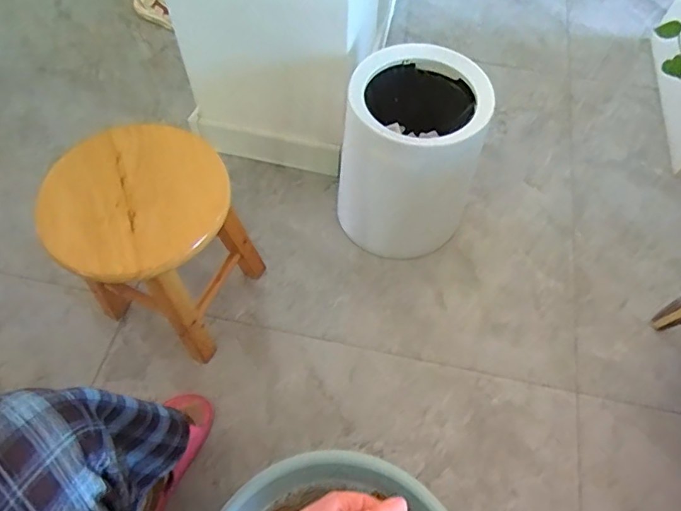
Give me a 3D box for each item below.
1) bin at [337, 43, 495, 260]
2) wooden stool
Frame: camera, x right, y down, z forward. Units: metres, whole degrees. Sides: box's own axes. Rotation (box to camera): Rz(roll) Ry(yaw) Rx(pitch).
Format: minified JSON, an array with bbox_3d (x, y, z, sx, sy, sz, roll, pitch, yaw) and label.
[{"bbox_3d":[0.114,-0.167,0.893,0.231,0.319,0.225,9,61,6],"label":"bin"},{"bbox_3d":[-0.280,-0.022,0.771,0.242,0.325,0.221,24,64,14],"label":"wooden stool"}]

